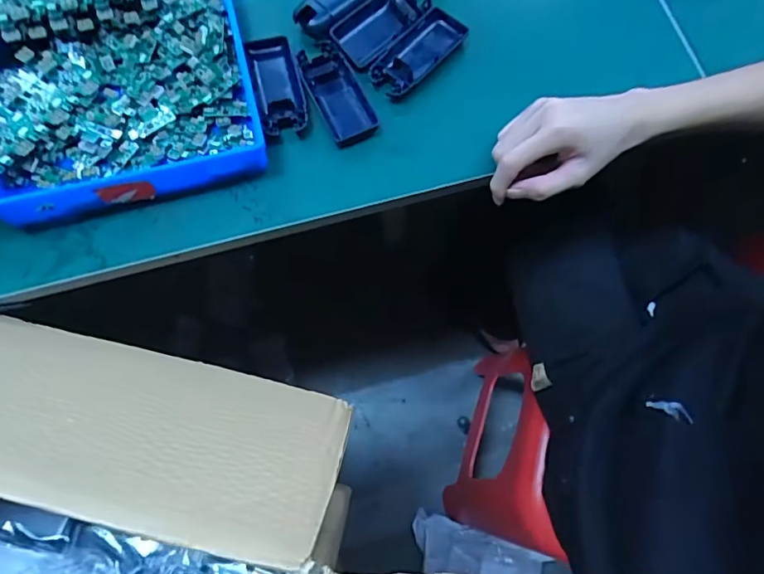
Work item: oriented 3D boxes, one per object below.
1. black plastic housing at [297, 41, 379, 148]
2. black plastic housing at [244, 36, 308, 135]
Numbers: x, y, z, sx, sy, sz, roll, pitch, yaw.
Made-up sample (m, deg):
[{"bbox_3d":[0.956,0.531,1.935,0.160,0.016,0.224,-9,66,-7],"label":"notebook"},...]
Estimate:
[{"bbox_3d":[-0.040,-0.173,0.445,0.043,0.013,0.100,-25,73,-8],"label":"black plastic housing"},{"bbox_3d":[-0.095,-0.182,0.452,0.041,0.020,0.097,-15,72,-5],"label":"black plastic housing"}]

